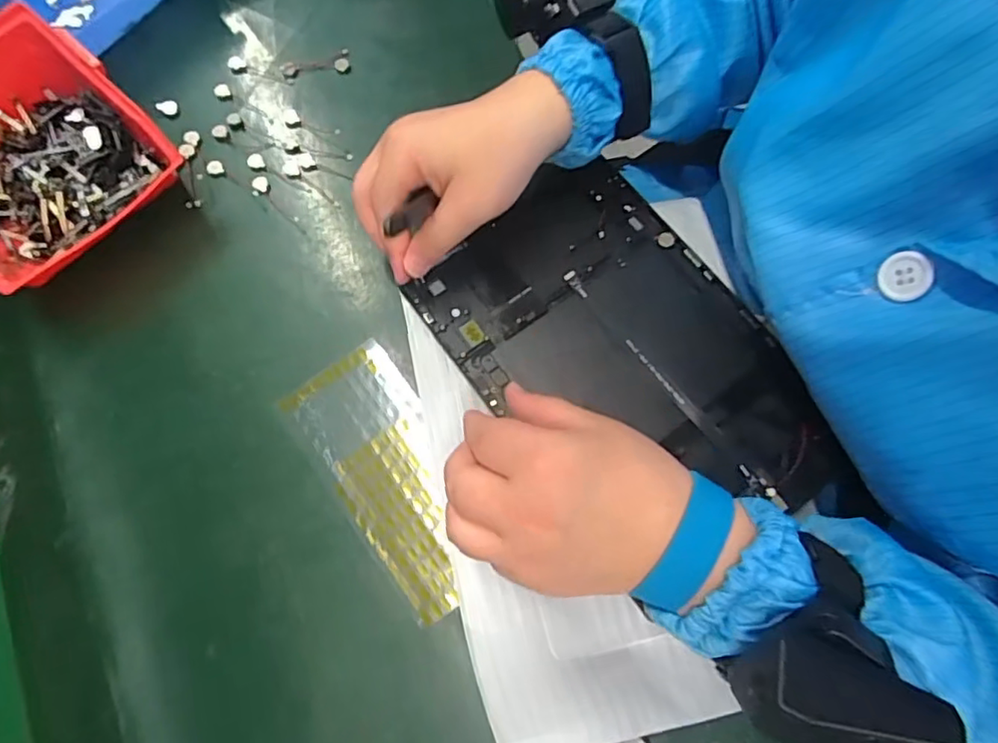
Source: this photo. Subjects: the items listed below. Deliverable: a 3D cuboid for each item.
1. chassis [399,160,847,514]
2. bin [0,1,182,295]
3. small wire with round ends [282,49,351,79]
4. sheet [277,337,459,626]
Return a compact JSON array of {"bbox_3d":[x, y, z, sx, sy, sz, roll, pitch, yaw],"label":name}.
[{"bbox_3d":[0.073,-0.008,0.345,0.150,0.007,0.232,-39,77,-9],"label":"chassis"},{"bbox_3d":[-0.274,-0.124,0.352,0.139,0.069,0.128,41,79,11],"label":"bin"},{"bbox_3d":[-0.128,-0.213,0.416,0.046,0.004,0.019,-11,75,-2],"label":"small wire with round ends"},{"bbox_3d":[-0.058,0.056,0.330,0.064,0.004,0.146,-34,75,-11],"label":"sheet"}]

